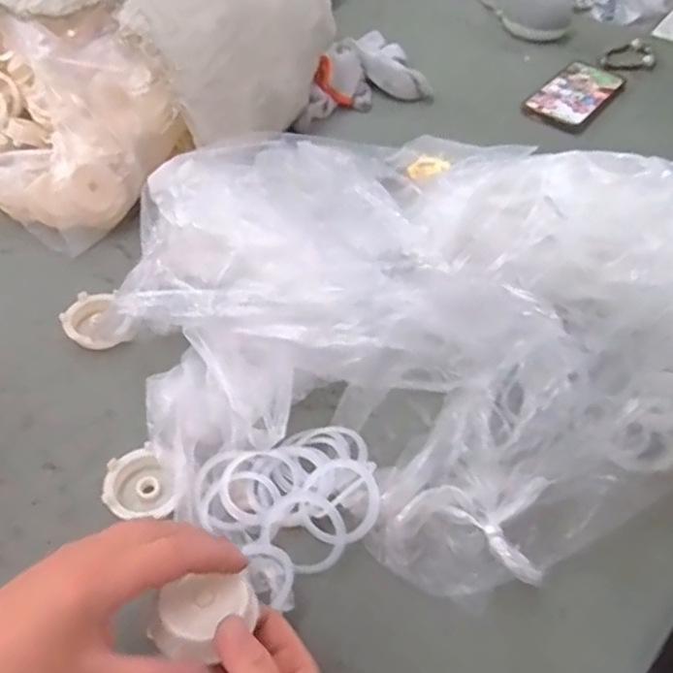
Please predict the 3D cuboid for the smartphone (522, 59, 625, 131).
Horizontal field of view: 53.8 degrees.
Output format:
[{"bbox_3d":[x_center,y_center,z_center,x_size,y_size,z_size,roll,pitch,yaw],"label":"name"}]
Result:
[{"bbox_3d":[0.309,-0.313,0.847,0.079,0.011,0.163,31,55,21],"label":"smartphone"}]

